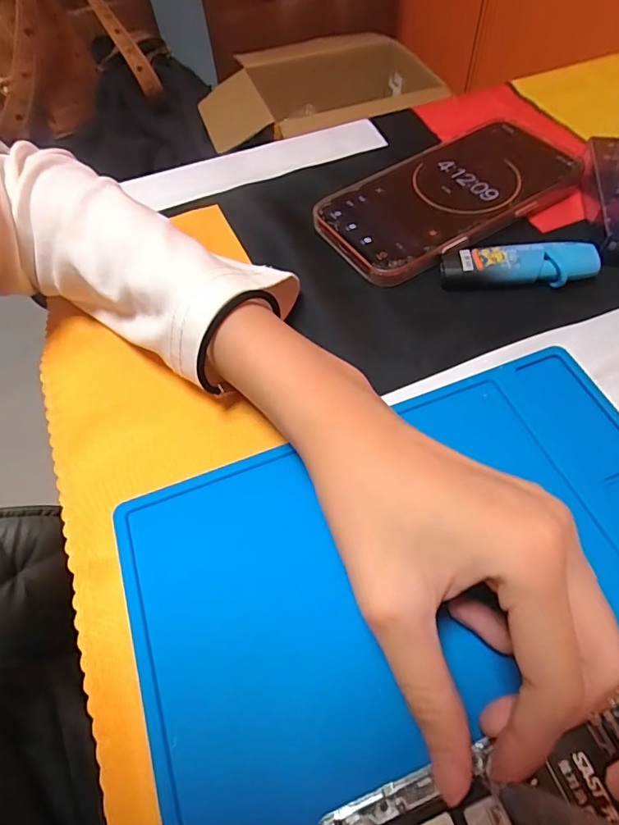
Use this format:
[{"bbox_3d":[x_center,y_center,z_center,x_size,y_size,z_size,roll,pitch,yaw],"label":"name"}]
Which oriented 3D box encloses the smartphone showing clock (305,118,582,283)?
[{"bbox_3d":[0.087,-0.138,0.303,0.161,0.014,0.083,-31,61,-14],"label":"smartphone showing clock"}]

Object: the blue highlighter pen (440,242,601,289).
[{"bbox_3d":[0.117,-0.083,0.266,0.083,0.014,0.021,1,58,5],"label":"blue highlighter pen"}]

